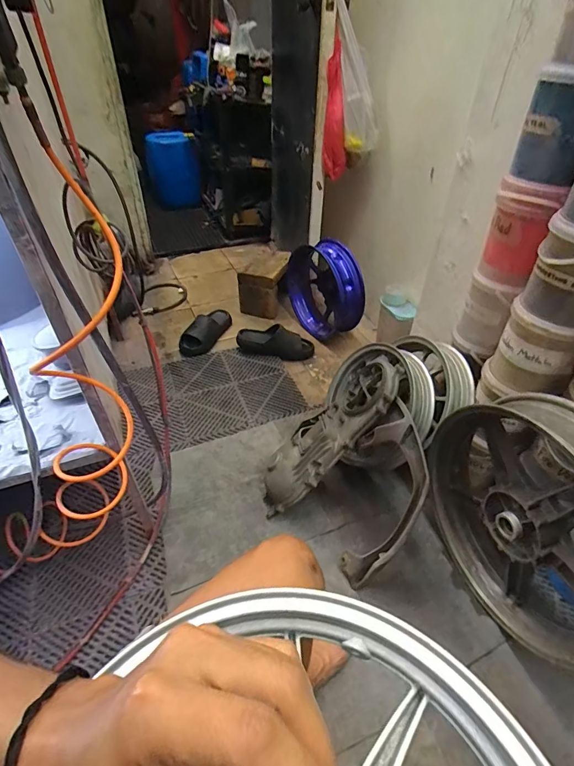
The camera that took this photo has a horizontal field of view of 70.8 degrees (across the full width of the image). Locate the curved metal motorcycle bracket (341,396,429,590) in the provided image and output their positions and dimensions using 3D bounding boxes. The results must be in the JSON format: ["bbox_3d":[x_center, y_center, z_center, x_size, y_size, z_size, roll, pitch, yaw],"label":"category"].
[{"bbox_3d":[0.215,0.243,0.868,0.146,0.035,0.401,15,86,16],"label":"curved metal motorcycle bracket"}]

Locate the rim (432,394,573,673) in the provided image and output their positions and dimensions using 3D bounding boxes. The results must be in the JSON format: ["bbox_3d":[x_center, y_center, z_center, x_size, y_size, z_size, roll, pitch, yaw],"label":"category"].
[{"bbox_3d":[0.452,0.264,0.754,0.141,0.430,0.434,-9,41,-11],"label":"rim"}]

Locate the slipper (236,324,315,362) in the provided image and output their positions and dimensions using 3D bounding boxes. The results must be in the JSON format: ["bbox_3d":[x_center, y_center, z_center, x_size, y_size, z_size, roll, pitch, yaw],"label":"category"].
[{"bbox_3d":[-0.041,-0.156,1.516,0.281,0.101,0.089,0,40,-1],"label":"slipper"}]

